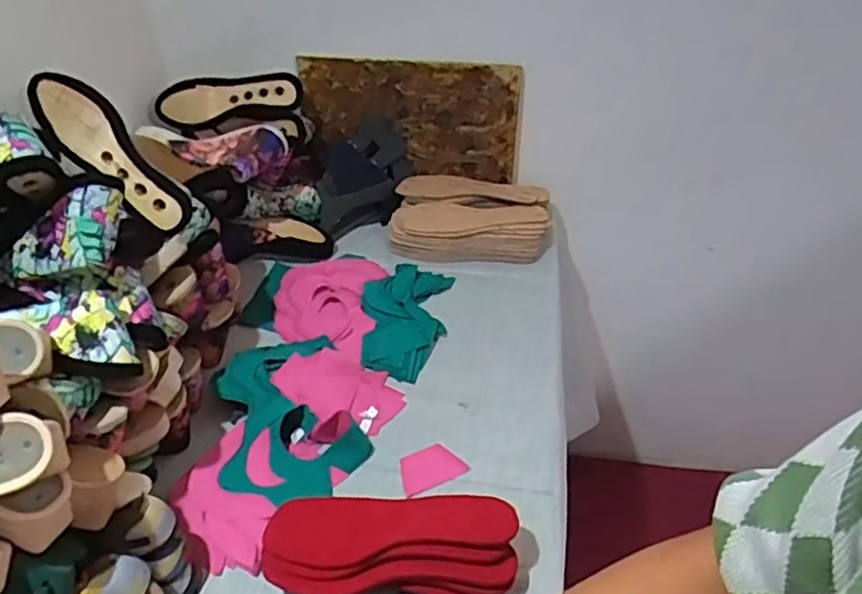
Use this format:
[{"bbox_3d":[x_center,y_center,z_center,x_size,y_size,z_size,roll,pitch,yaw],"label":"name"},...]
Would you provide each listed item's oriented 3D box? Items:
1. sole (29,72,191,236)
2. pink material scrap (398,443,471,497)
[{"bbox_3d":[-0.374,-0.168,0.794,0.225,0.077,0.072,46,52,-1],"label":"sole"},{"bbox_3d":[-0.001,0.203,0.809,0.076,0.004,0.056,-18,43,-17],"label":"pink material scrap"}]

